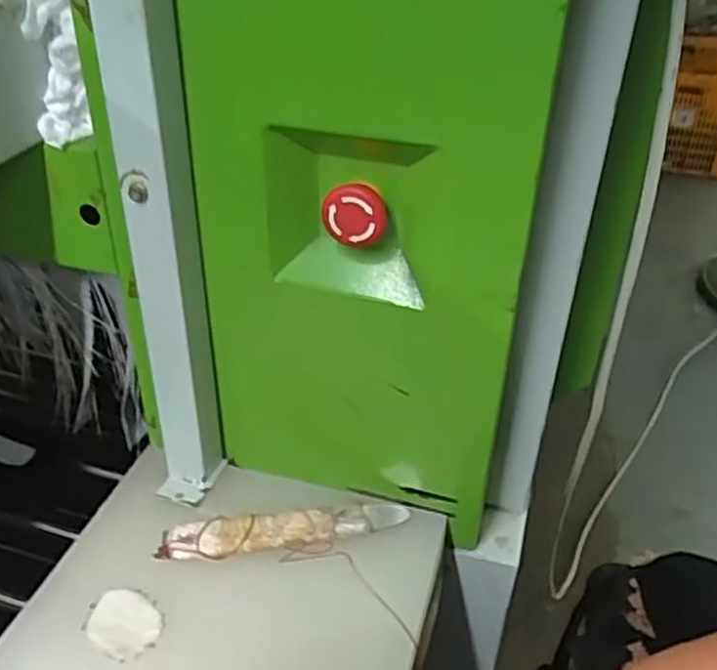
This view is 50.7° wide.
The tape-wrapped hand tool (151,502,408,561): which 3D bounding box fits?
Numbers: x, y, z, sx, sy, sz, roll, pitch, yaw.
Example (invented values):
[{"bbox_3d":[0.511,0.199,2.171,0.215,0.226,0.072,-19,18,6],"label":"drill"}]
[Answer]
[{"bbox_3d":[-0.049,0.132,0.515,0.166,0.011,0.031,-4,36,-8],"label":"tape-wrapped hand tool"}]

